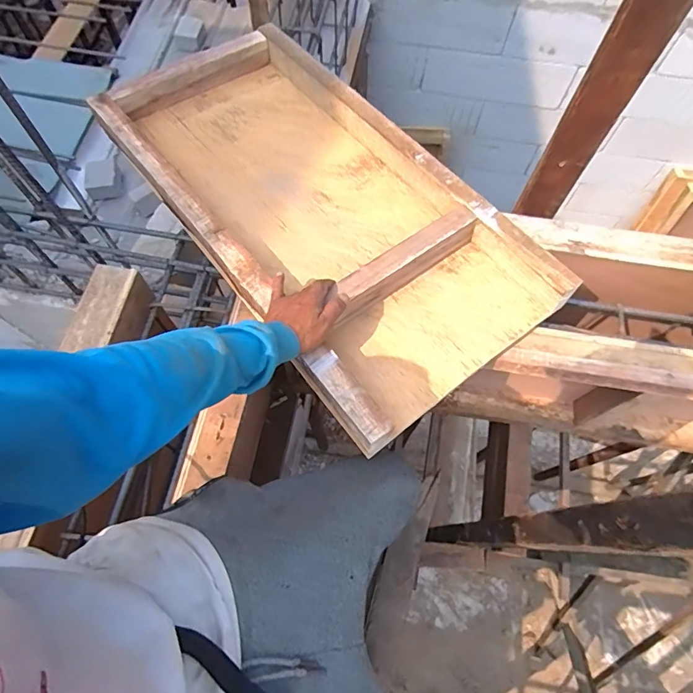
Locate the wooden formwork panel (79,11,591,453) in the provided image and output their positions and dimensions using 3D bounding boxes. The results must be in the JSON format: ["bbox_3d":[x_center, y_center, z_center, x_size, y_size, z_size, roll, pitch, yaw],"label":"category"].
[{"bbox_3d":[-0.053,-0.244,0.768,0.391,0.090,0.759,-36,72,-15],"label":"wooden formwork panel"}]

